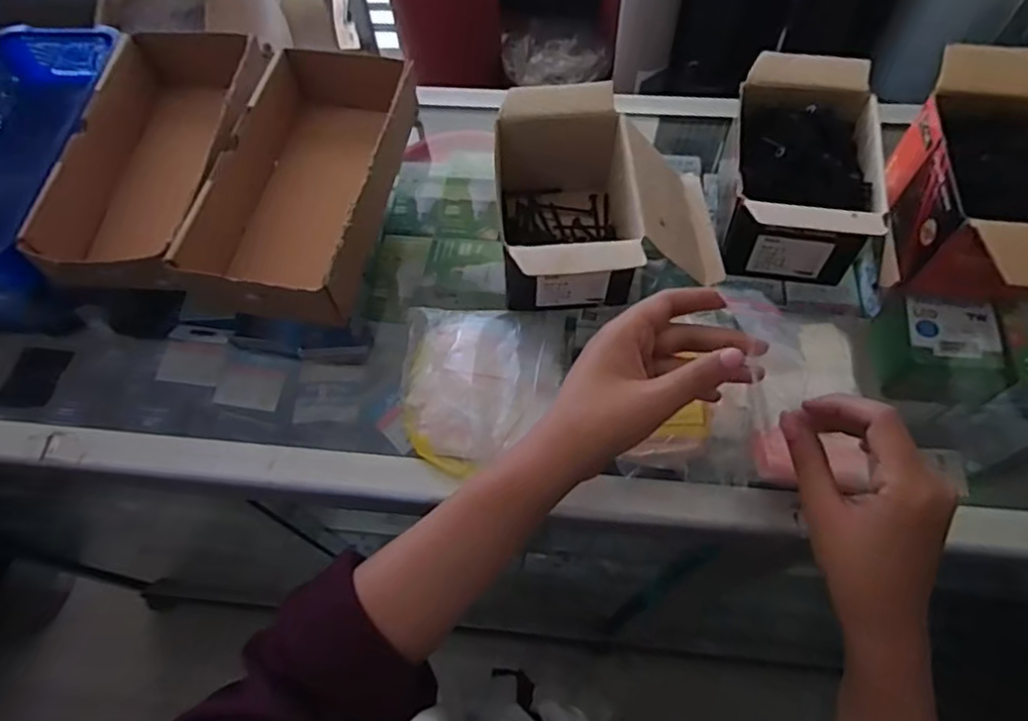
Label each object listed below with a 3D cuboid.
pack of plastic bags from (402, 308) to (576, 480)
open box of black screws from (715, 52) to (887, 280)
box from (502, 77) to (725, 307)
[{"bbox_3d":[-0.021,0.013,0.417,0.113,0.031,0.117,2,62,4],"label":"pack of plastic bags"},{"bbox_3d":[0.203,-0.136,0.450,0.092,0.079,0.160,8,62,7],"label":"open box of black screws"},{"bbox_3d":[0.070,-0.108,0.444,0.154,0.087,0.160,-2,62,1],"label":"box"}]

